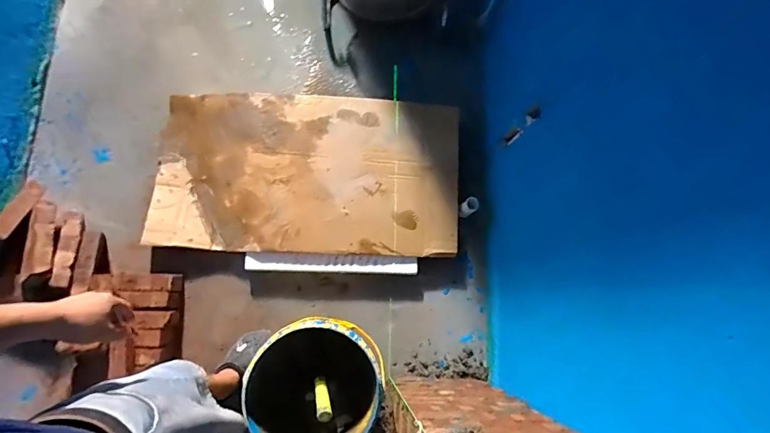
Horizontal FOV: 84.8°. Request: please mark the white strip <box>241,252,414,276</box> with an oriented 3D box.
[{"bbox_3d":[-0.161,0.149,1.316,0.527,0.018,0.060,2,108,-7],"label":"white strip"}]

